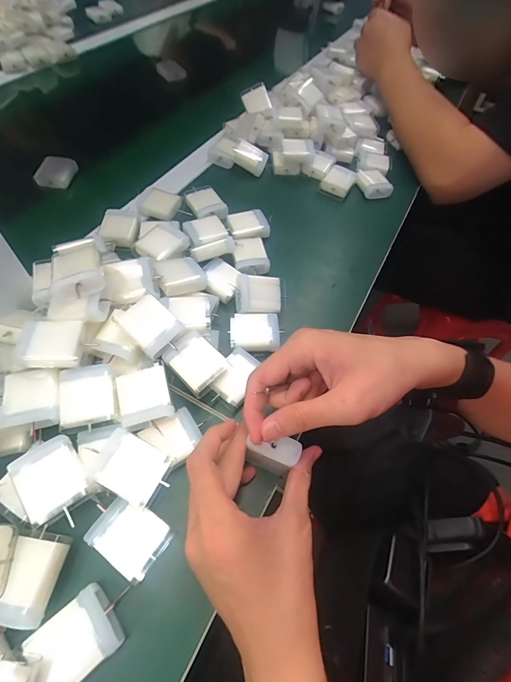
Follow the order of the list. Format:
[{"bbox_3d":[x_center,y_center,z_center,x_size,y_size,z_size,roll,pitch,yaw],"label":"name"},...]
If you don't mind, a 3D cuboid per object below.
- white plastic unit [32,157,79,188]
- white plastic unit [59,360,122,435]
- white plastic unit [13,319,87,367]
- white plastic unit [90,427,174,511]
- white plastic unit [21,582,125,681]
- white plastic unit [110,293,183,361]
[{"bbox_3d":[-0.277,-0.235,0.465,0.043,0.019,0.053,1,57,-3],"label":"white plastic unit"},{"bbox_3d":[-0.137,0.046,0.277,0.046,0.017,0.052,-6,58,-8],"label":"white plastic unit"},{"bbox_3d":[-0.170,0.000,0.279,0.046,0.012,0.041,-2,58,-5],"label":"white plastic unit"},{"bbox_3d":[-0.095,0.098,0.256,0.052,0.016,0.040,31,57,-4],"label":"white plastic unit"},{"bbox_3d":[-0.116,0.192,0.213,0.050,0.013,0.040,-33,65,-22],"label":"white plastic unit"},{"bbox_3d":[-0.094,-0.014,0.298,0.051,0.018,0.040,37,62,18],"label":"white plastic unit"}]

